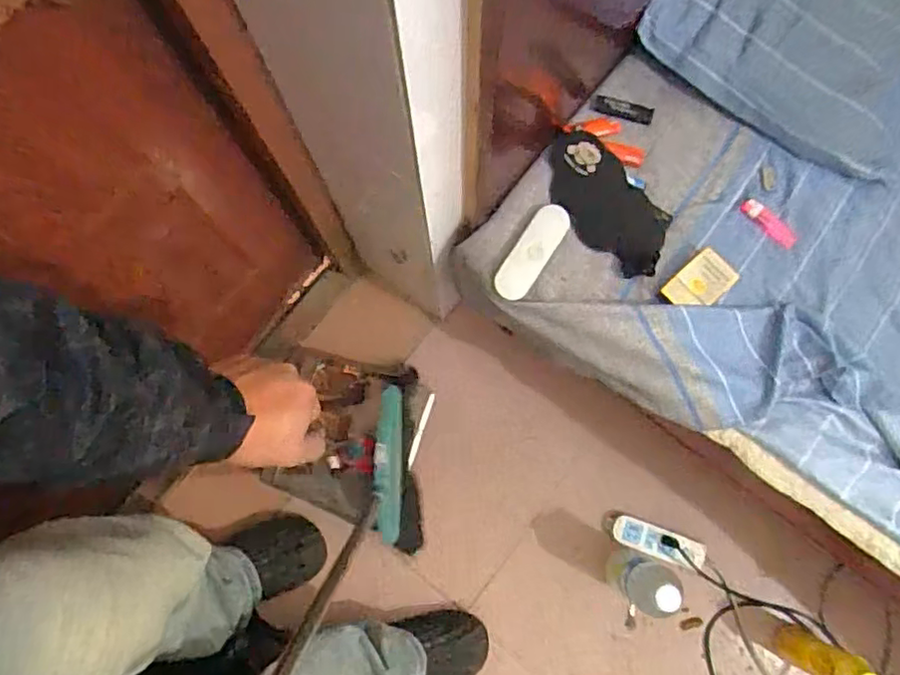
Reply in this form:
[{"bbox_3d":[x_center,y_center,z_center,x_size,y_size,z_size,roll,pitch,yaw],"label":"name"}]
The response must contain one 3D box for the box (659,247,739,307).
[{"bbox_3d":[0.316,-0.067,0.793,0.089,0.022,0.059,-43,82,-6],"label":"box"}]

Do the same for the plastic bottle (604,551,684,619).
[{"bbox_3d":[0.315,0.408,1.034,0.063,0.243,0.080,30,81,6],"label":"plastic bottle"}]

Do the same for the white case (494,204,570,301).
[{"bbox_3d":[0.106,-0.110,0.802,0.045,0.017,0.134,35,82,7],"label":"white case"}]

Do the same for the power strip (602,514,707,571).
[{"bbox_3d":[0.376,0.371,1.131,0.178,0.034,0.057,19,81,5],"label":"power strip"}]

